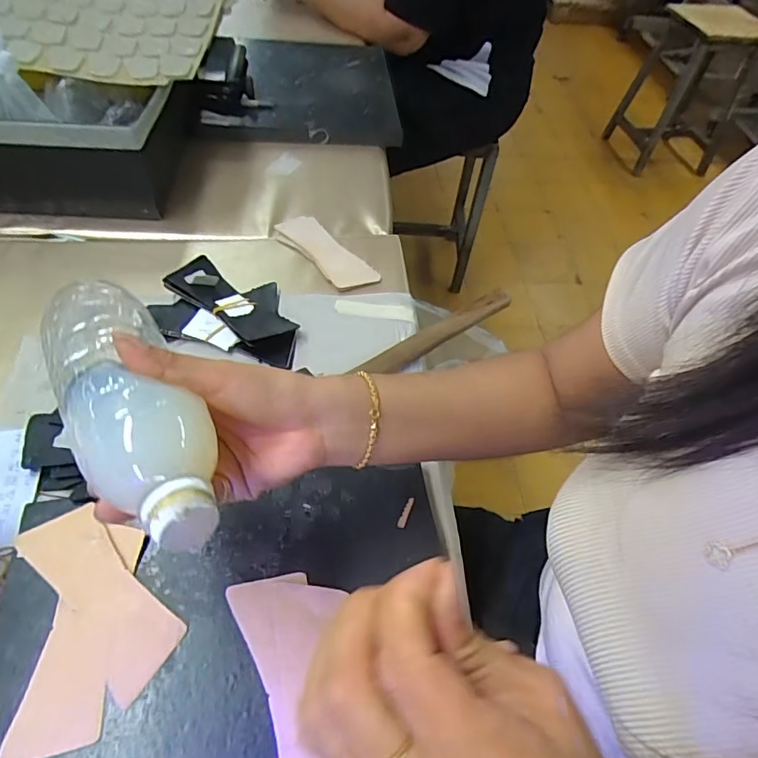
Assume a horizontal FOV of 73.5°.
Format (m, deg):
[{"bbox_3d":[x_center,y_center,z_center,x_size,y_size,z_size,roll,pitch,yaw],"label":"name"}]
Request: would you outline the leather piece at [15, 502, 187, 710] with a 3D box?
[{"bbox_3d":[-0.190,0.144,0.346,0.138,0.004,0.049,39,65,21],"label":"leather piece"}]

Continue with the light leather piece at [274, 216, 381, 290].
[{"bbox_3d":[-0.065,-0.151,0.598,0.055,0.013,0.146,-33,63,-26],"label":"light leather piece"}]

